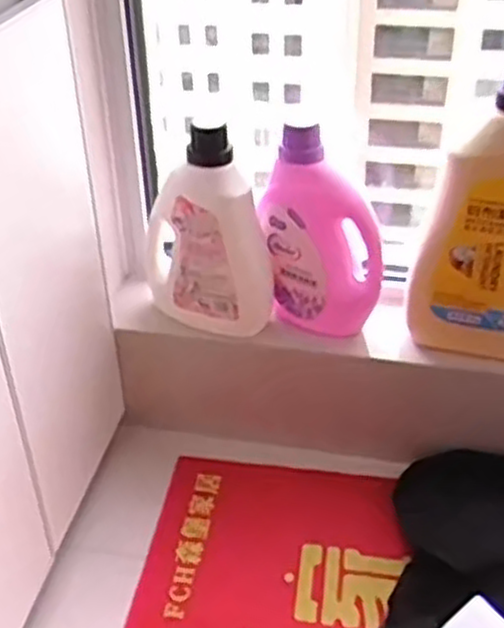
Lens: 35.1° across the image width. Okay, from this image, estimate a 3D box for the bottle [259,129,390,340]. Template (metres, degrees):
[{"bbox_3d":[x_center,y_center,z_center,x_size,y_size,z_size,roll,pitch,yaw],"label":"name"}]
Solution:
[{"bbox_3d":[0.093,-0.100,1.062,0.155,0.264,0.095,0,37,4],"label":"bottle"}]

